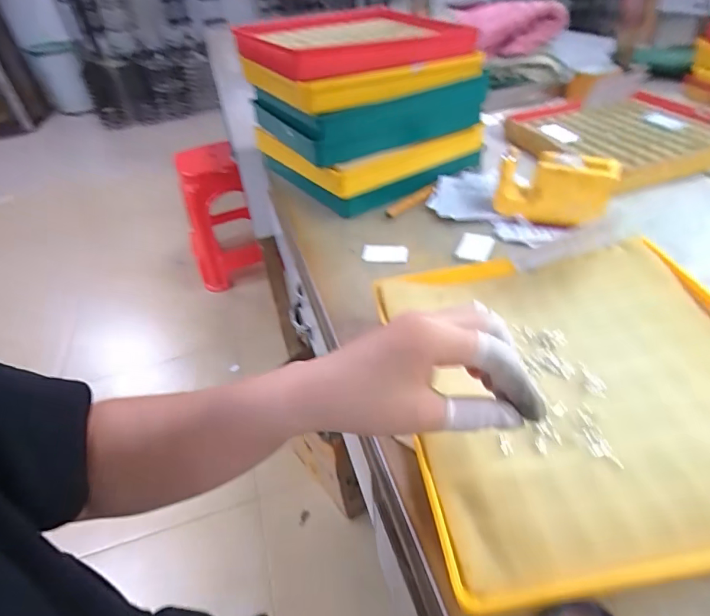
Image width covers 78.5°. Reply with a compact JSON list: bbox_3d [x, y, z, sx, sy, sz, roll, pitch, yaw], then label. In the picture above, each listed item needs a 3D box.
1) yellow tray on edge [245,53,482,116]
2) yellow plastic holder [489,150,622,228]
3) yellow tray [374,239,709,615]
[{"bbox_3d":[0.001,-0.348,0.627,0.265,0.036,0.240,-25,44,-21],"label":"yellow tray on edge"},{"bbox_3d":[0.244,-0.150,0.535,0.129,0.063,0.051,18,46,26],"label":"yellow plastic holder"},{"bbox_3d":[0.171,0.051,0.338,0.266,0.044,0.276,-9,40,-1],"label":"yellow tray"}]

